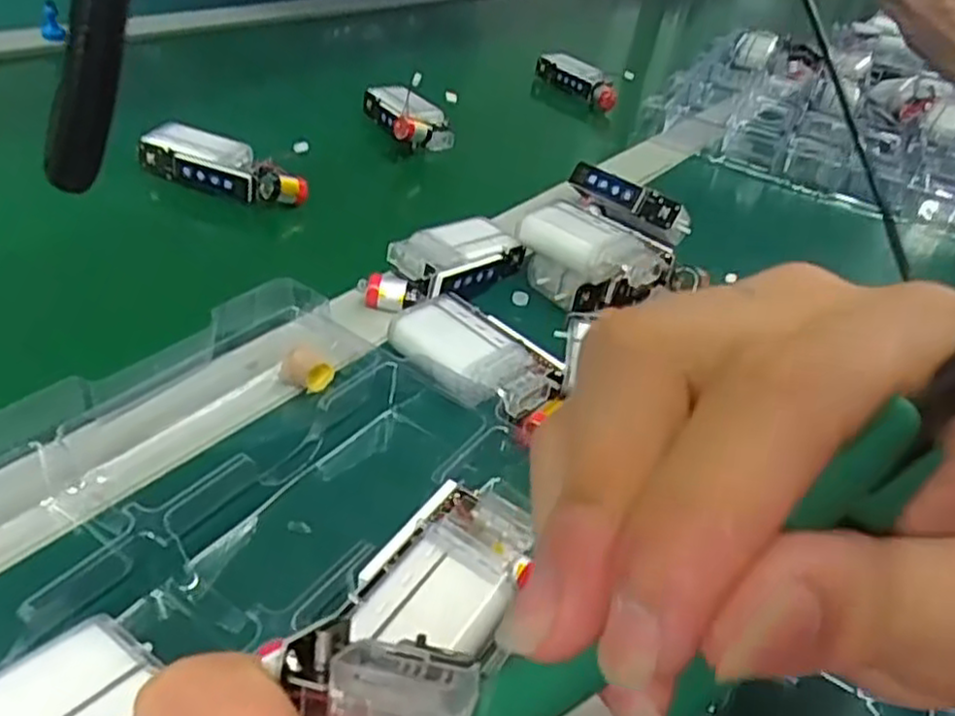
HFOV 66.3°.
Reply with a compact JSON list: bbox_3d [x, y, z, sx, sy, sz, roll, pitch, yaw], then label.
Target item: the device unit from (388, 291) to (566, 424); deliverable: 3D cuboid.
[{"bbox_3d":[-0.004,0.000,0.338,0.082,0.020,0.047,33,44,32],"label":"device unit"}]

